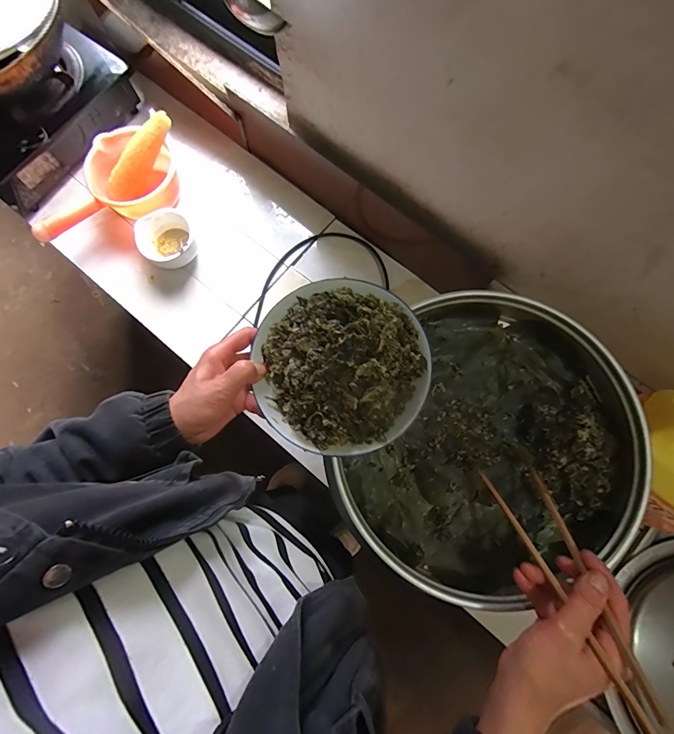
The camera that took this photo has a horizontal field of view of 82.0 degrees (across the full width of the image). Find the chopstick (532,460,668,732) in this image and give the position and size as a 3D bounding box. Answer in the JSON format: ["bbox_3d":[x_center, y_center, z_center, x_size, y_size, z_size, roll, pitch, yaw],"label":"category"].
[{"bbox_3d":[0.223,0.181,0.351,0.011,0.009,0.212,-5,39,0],"label":"chopstick"}]

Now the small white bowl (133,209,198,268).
[{"bbox_3d":[-0.339,-0.252,0.777,0.102,0.053,0.110,0,78,1],"label":"small white bowl"}]

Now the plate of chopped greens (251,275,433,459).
[{"bbox_3d":[0.005,-0.007,0.377,0.172,0.061,0.176,0,78,1],"label":"plate of chopped greens"}]

